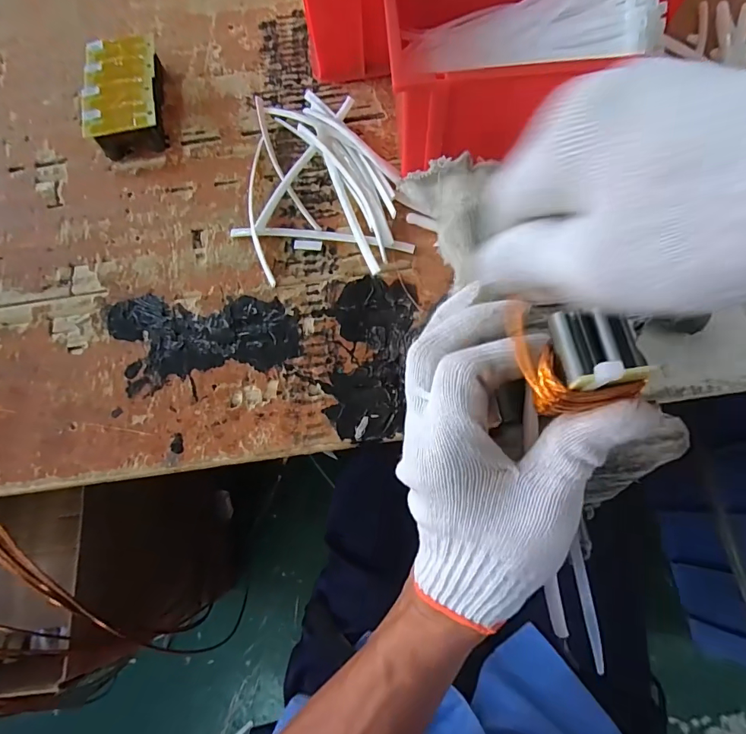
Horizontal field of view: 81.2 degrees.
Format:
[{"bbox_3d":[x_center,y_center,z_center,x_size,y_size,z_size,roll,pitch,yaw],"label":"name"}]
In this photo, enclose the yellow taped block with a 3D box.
[{"bbox_3d":[-0.257,-0.284,0.455,0.074,0.038,0.132,-9,70,-1],"label":"yellow taped block"}]

